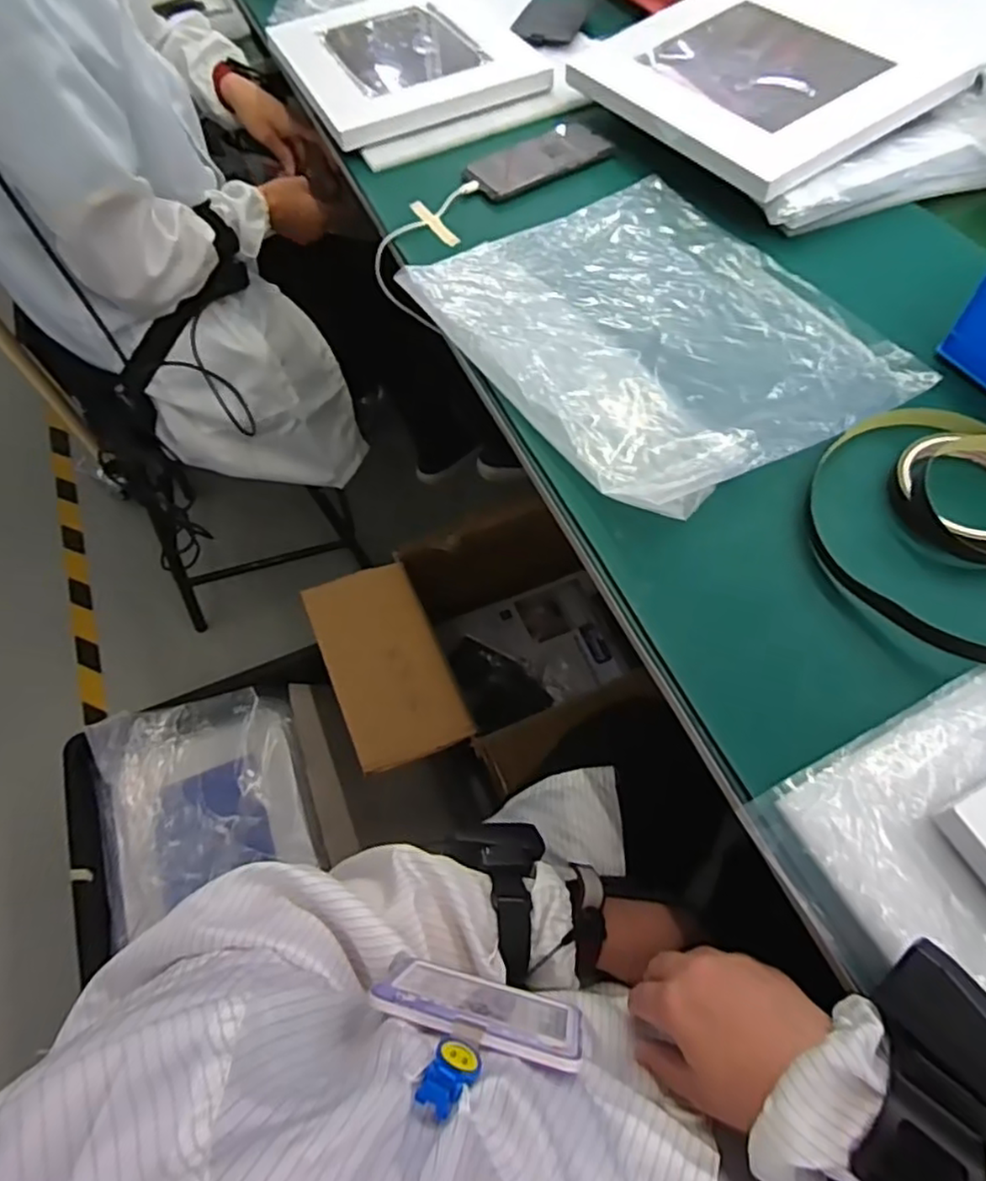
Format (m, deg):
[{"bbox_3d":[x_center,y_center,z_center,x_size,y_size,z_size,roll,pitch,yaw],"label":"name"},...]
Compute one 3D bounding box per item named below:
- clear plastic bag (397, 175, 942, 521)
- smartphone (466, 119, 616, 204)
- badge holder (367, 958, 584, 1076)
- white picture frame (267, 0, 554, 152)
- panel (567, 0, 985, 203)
[{"bbox_3d":[0.123,-0.217,0.530,0.273,0.015,0.332,-30,64,-14],"label":"clear plastic bag"},{"bbox_3d":[0.046,-0.445,0.666,0.144,0.012,0.071,-28,63,-13],"label":"smartphone"},{"bbox_3d":[-0.004,0.198,0.306,0.091,0.068,0.008,10,75,9],"label":"badge holder"},{"bbox_3d":[-0.109,-0.634,0.765,0.252,0.018,0.297,-23,62,-10],"label":"white picture frame"},{"bbox_3d":[0.262,-0.511,0.635,0.251,0.021,0.300,-34,64,-7],"label":"panel"}]

